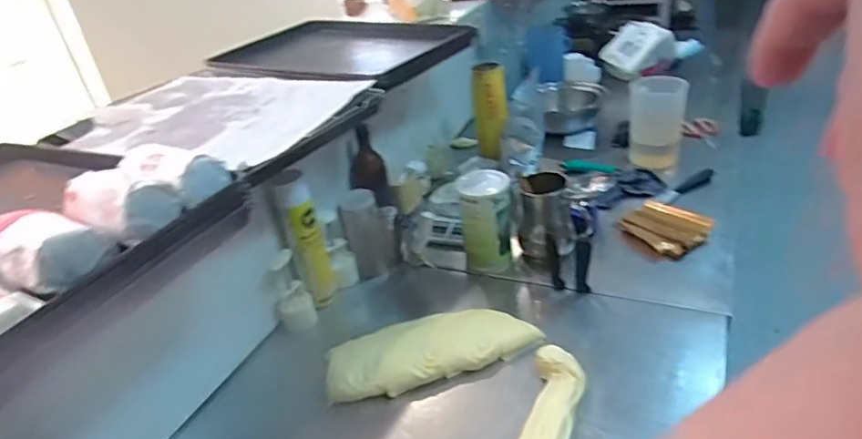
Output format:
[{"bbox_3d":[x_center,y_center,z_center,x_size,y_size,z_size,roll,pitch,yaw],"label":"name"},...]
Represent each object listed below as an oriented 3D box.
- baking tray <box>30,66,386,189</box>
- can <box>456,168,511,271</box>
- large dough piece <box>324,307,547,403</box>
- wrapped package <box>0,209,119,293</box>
[{"bbox_3d":[-0.426,-0.208,1.120,0.597,0.045,0.464,10,34,32],"label":"baking tray"},{"bbox_3d":[0.118,0.006,1.217,0.106,0.214,0.091,-8,28,3],"label":"can"},{"bbox_3d":[-0.002,0.233,1.039,0.388,0.046,0.136,-16,29,-12],"label":"large dough piece"},{"bbox_3d":[-0.432,0.033,0.639,0.141,0.072,0.091,10,34,32],"label":"wrapped package"}]

